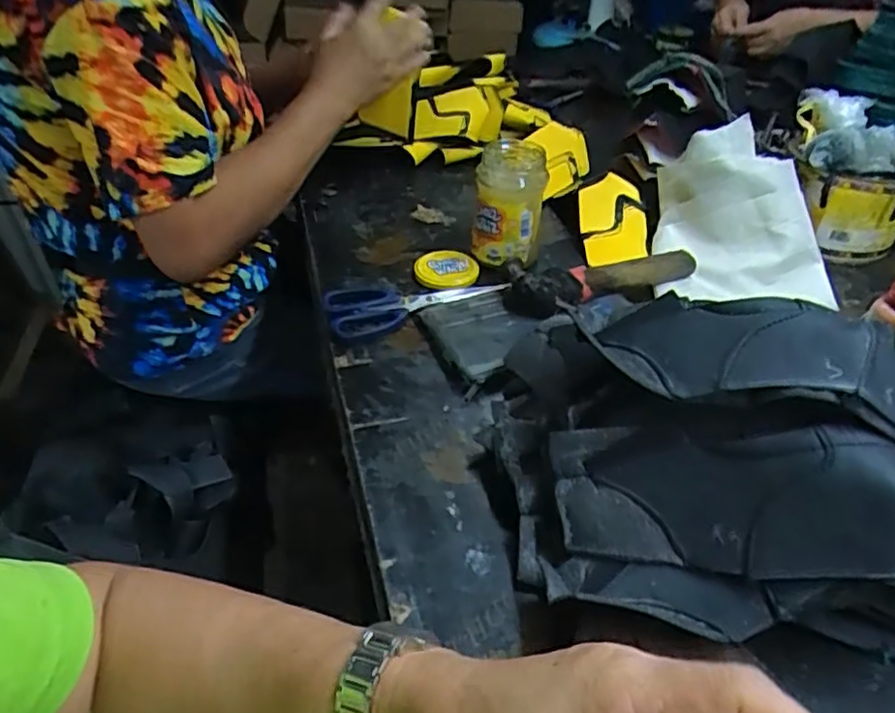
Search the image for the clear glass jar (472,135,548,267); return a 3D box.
[{"bbox_3d":[0.068,-0.166,0.720,0.074,0.127,0.069,1,38,-1],"label":"clear glass jar"}]

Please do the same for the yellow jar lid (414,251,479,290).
[{"bbox_3d":[0.000,-0.101,0.737,0.069,0.012,0.068,1,38,-1],"label":"yellow jar lid"}]

